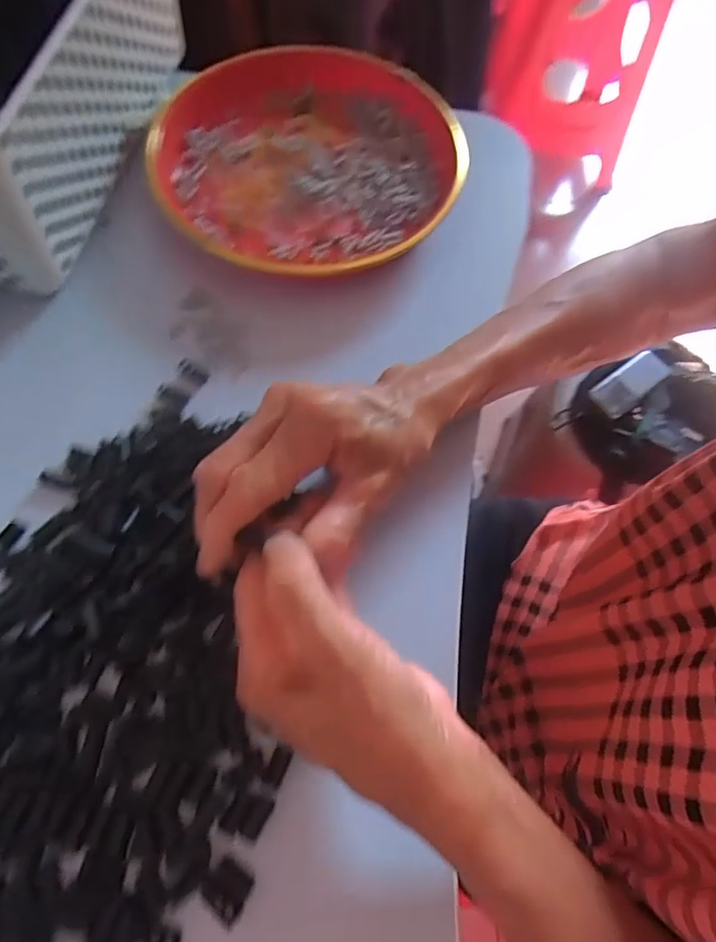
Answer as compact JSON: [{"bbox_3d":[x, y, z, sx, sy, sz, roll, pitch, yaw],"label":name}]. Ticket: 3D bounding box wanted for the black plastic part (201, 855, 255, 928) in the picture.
[{"bbox_3d":[-0.056,0.177,0.237,0.019,0.004,0.019,33,68,12],"label":"black plastic part"}]

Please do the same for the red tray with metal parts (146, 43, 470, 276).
[{"bbox_3d":[-0.034,-0.225,0.405,0.217,0.034,0.217,2,65,-2],"label":"red tray with metal parts"}]

